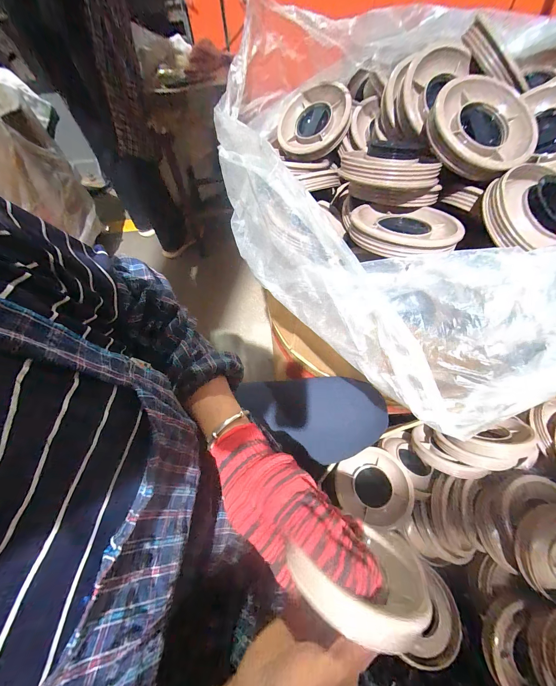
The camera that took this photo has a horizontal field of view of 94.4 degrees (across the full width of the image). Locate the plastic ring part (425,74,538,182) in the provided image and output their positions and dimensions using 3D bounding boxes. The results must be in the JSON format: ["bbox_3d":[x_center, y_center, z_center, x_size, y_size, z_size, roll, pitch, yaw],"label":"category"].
[{"bbox_3d":[0.242,-0.246,0.299,0.122,0.027,0.109,3,87,1],"label":"plastic ring part"}]

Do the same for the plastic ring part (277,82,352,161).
[{"bbox_3d":[0.059,-0.365,0.429,0.121,0.025,0.123,0,89,26],"label":"plastic ring part"}]

